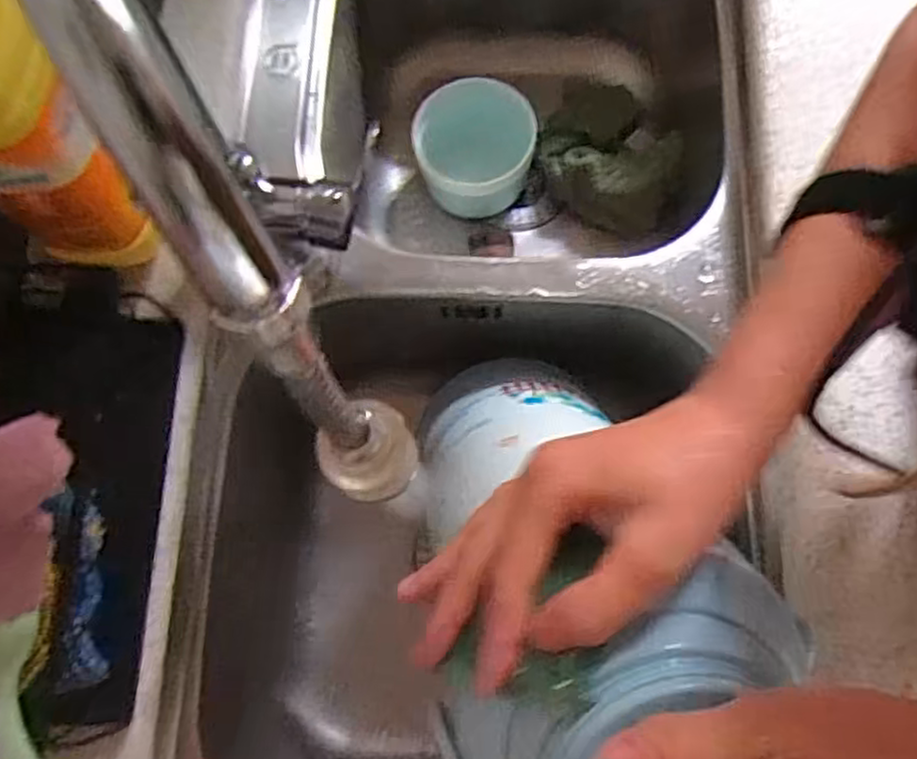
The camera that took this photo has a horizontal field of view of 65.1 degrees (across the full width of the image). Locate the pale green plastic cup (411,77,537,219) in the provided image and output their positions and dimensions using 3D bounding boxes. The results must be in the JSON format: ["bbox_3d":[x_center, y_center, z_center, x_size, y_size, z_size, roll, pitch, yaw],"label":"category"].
[{"bbox_3d":[0.013,-0.208,0.649,0.102,0.068,0.100,-1,75,2],"label":"pale green plastic cup"}]

